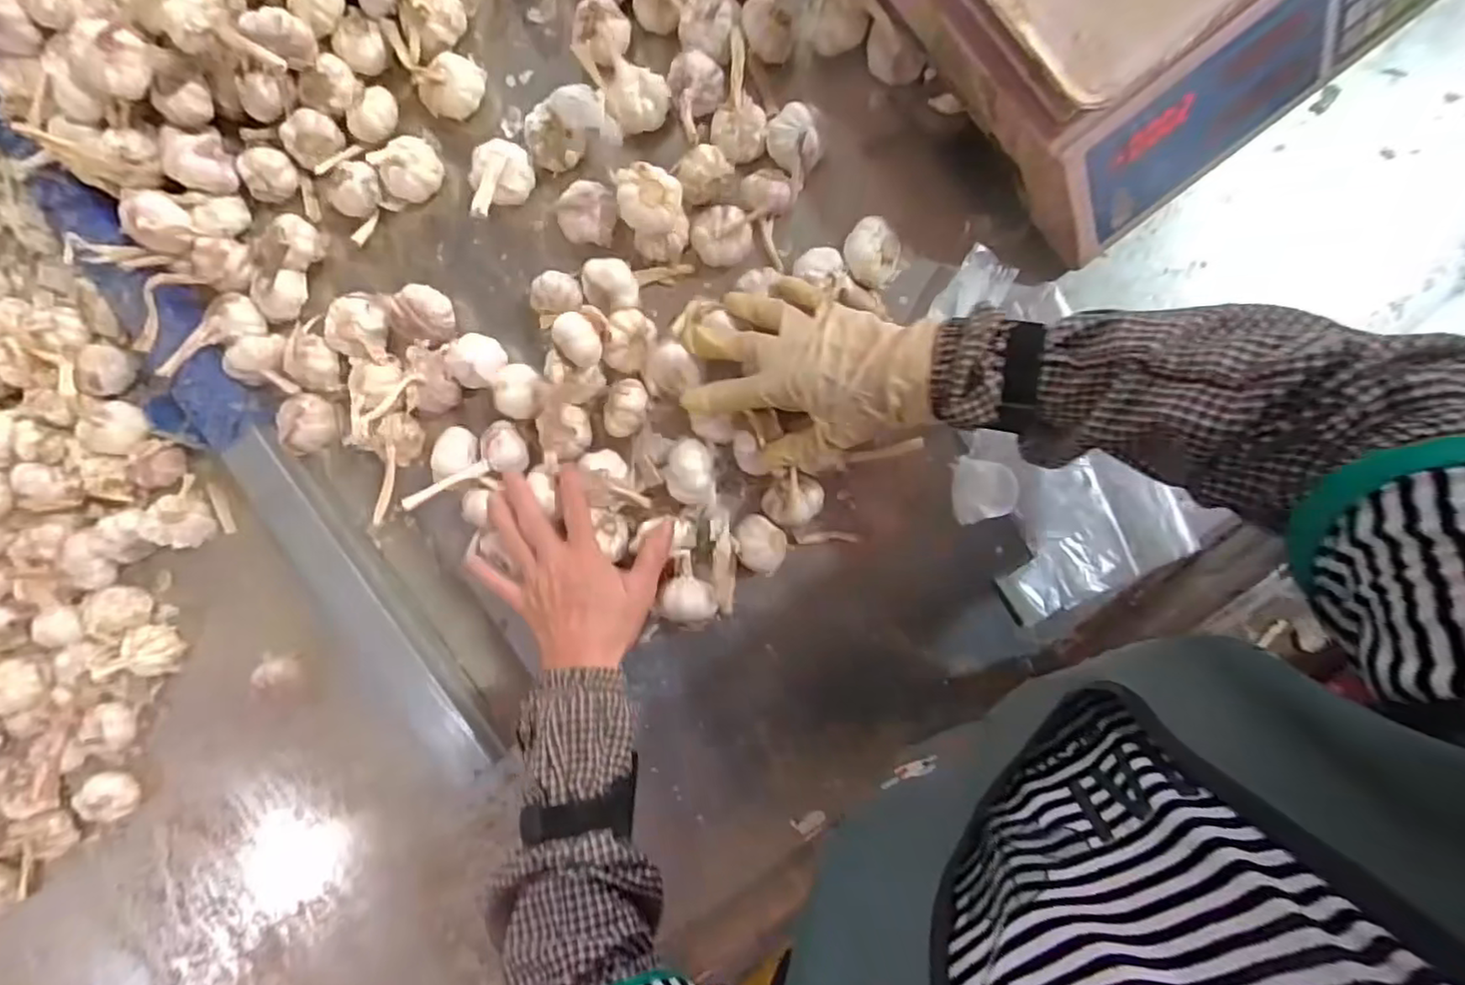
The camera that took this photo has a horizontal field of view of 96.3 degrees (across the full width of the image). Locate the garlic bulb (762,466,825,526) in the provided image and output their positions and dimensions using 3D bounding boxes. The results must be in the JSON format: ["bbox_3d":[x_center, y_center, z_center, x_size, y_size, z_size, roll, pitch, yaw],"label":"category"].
[{"bbox_3d":[0.048,0.006,0.520,0.044,0.043,0.040,0,94,4],"label":"garlic bulb"}]

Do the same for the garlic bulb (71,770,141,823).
[{"bbox_3d":[-0.560,0.273,0.590,0.033,0.034,0.042,-31,92,5],"label":"garlic bulb"}]

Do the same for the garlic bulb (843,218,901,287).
[{"bbox_3d":[0.106,-0.181,0.504,0.044,0.039,0.047,0,94,4],"label":"garlic bulb"}]

